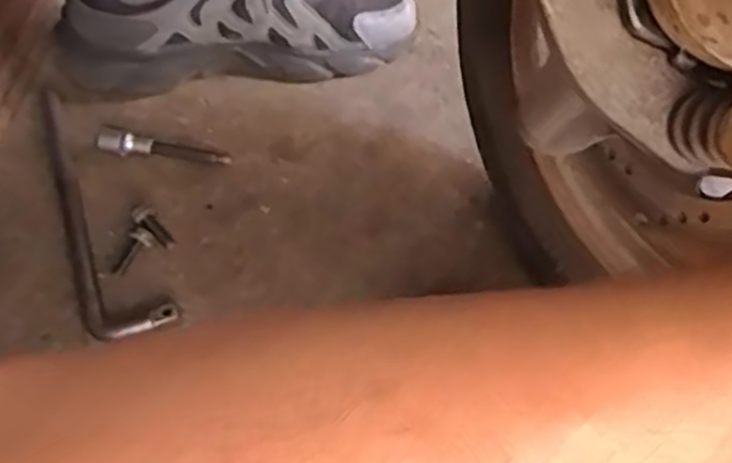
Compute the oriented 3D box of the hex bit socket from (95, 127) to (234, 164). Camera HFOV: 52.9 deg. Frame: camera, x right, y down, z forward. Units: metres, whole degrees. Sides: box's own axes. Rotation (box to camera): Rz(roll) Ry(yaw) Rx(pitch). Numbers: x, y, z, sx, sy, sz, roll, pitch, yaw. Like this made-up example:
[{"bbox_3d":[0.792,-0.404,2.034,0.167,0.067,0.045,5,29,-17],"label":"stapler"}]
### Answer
[{"bbox_3d":[-0.154,-0.064,0.551,0.105,0.019,0.017,5,55,5],"label":"hex bit socket"}]

